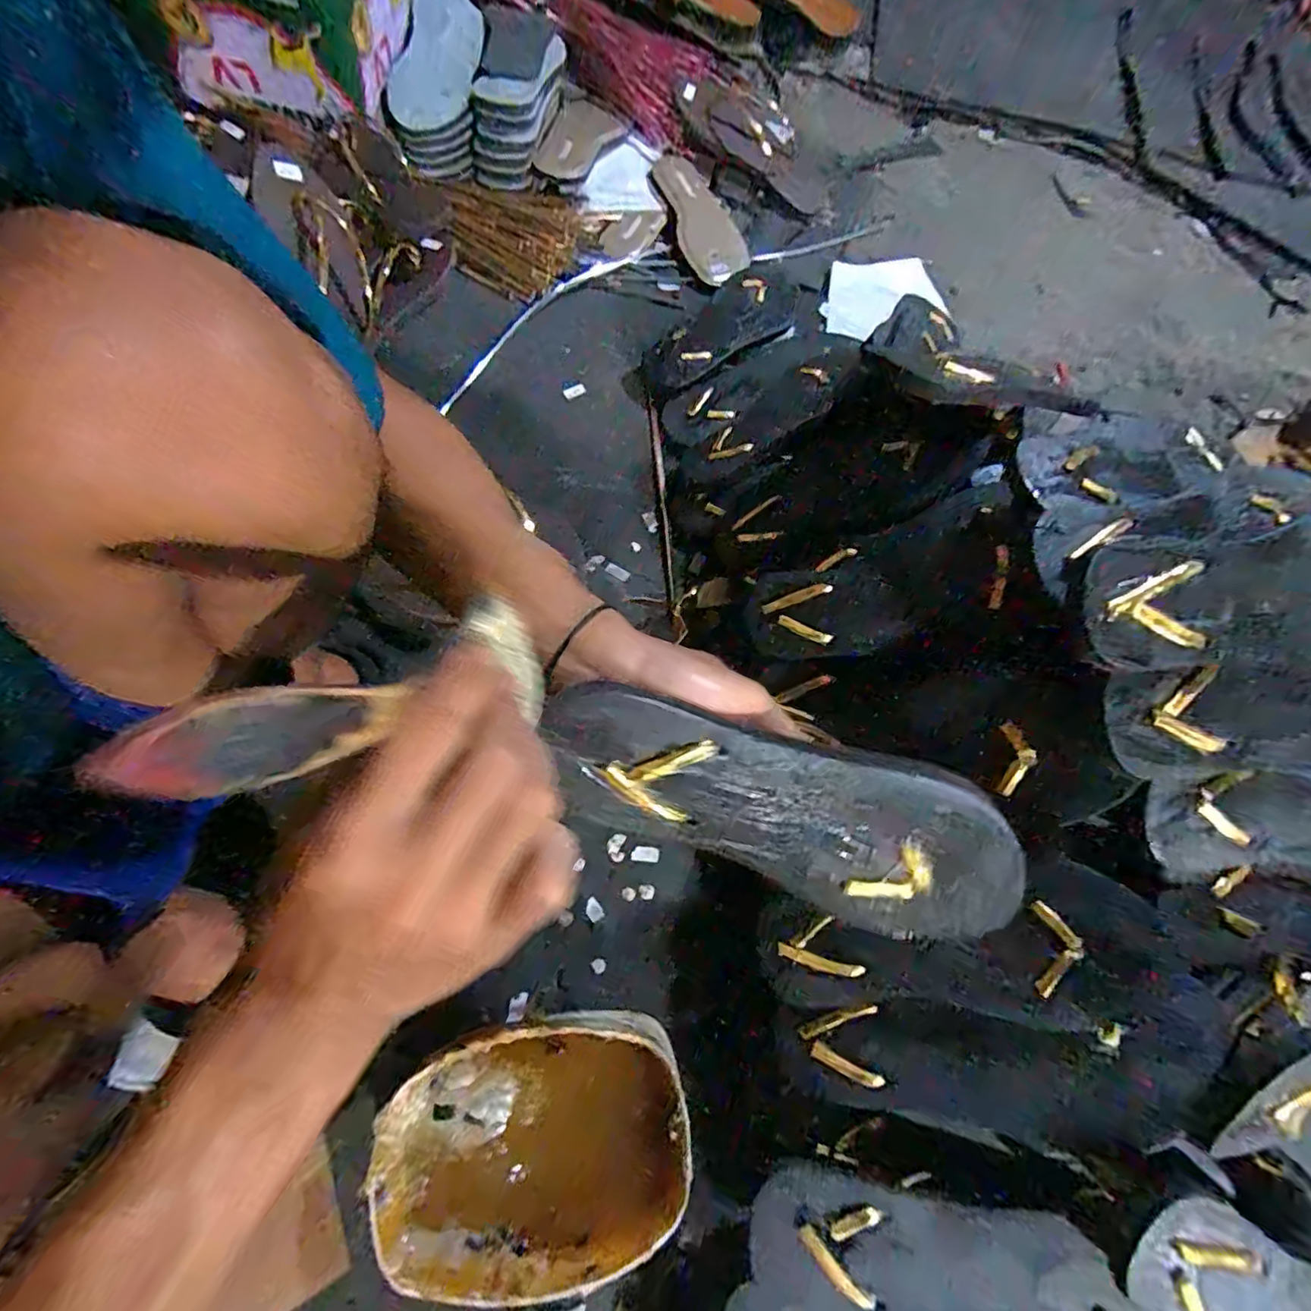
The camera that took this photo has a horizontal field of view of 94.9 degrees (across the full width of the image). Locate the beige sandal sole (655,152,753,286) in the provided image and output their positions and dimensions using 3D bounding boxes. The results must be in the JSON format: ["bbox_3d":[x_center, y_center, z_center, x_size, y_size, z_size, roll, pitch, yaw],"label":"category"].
[{"bbox_3d":[0.064,-0.596,0.811,0.086,0.015,0.239,-15,72,-8],"label":"beige sandal sole"}]

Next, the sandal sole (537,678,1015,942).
[{"bbox_3d":[0.063,0.069,0.269,0.229,0.091,0.009,26,26,-11],"label":"sandal sole"}]

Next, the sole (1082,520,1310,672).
[{"bbox_3d":[0.335,-0.033,0.330,0.209,0.016,0.074,-6,93,-7],"label":"sole"}]

